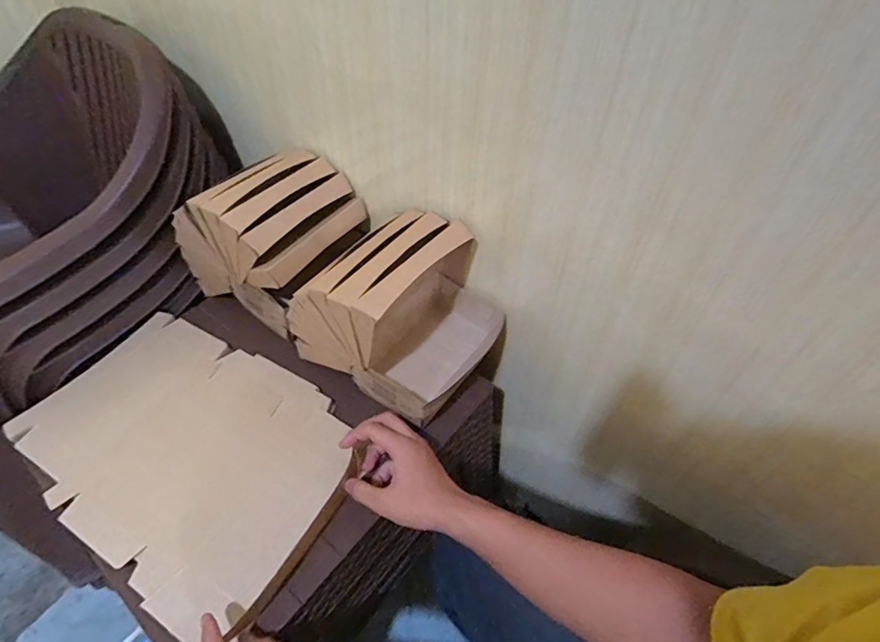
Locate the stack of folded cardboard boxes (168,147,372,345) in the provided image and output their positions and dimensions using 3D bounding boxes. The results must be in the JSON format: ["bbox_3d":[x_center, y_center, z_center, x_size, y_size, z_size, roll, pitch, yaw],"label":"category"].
[{"bbox_3d":[-0.235,-0.124,0.713,0.212,0.186,0.194,31,53,23],"label":"stack of folded cardboard boxes"}]

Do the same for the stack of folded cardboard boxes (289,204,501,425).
[{"bbox_3d":[-0.049,-0.021,0.615,0.195,0.171,0.189,29,53,22],"label":"stack of folded cardboard boxes"}]

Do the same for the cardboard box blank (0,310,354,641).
[{"bbox_3d":[-0.308,0.141,0.590,0.388,0.022,0.266,26,51,20],"label":"cardboard box blank"}]

